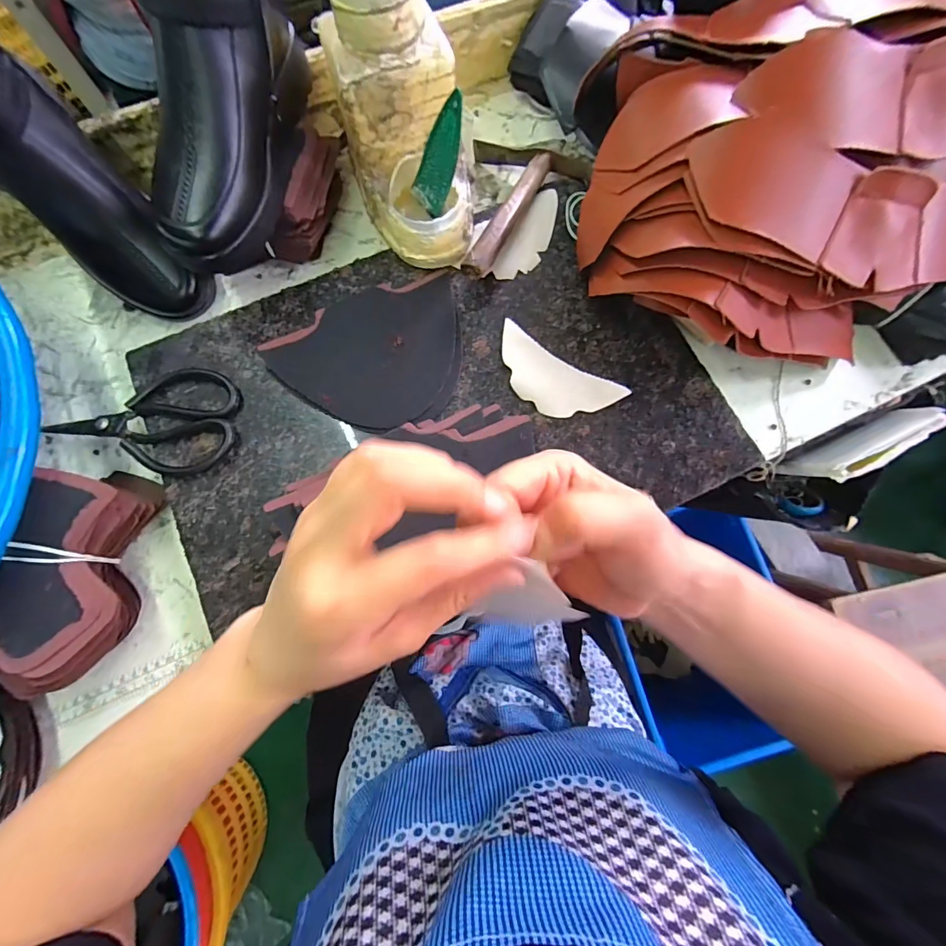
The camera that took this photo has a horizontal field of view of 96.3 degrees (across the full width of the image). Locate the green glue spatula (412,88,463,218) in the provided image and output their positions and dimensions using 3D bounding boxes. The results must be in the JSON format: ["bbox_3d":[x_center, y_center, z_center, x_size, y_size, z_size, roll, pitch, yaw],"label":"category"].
[{"bbox_3d":[-0.029,-0.266,0.359,0.007,0.120,0.039,-33,96,-18],"label":"green glue spatula"}]

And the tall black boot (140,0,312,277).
[{"bbox_3d":[-0.200,-0.296,0.325,0.081,0.151,0.232,18,77,4],"label":"tall black boot"}]

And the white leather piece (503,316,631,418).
[{"bbox_3d":[0.074,-0.088,0.400,0.127,0.006,0.059,31,78,7],"label":"white leather piece"}]

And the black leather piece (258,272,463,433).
[{"bbox_3d":[-0.086,-0.111,0.405,0.178,0.008,0.148,-34,78,-7],"label":"black leather piece"}]

